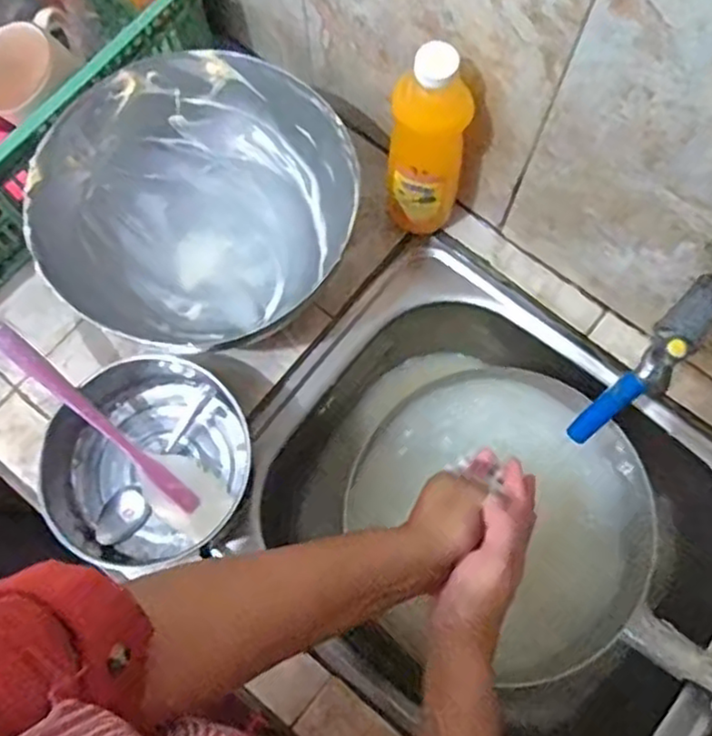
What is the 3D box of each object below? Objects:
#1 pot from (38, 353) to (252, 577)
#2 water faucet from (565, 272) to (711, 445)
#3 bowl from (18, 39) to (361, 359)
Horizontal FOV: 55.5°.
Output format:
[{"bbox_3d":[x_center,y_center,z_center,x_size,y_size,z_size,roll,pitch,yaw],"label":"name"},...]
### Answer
[{"bbox_3d":[-0.186,0.084,0.630,0.172,0.071,0.191,11,75,4],"label":"pot"},{"bbox_3d":[0.226,-0.019,0.483,0.033,0.082,0.185,42,92,12],"label":"water faucet"},{"bbox_3d":[-0.153,-0.161,0.636,0.280,0.120,0.245,-27,84,-9],"label":"bowl"}]

